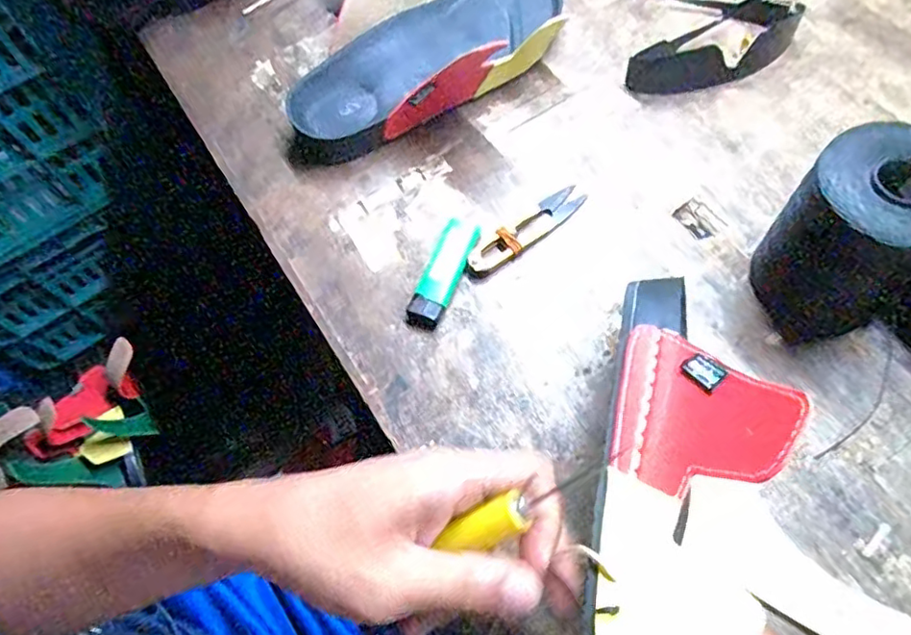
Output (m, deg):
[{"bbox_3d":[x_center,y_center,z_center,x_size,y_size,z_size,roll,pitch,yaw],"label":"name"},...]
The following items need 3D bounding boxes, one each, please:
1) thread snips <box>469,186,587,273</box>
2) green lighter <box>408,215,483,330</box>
[{"bbox_3d":[0.050,-0.062,0.421,0.099,0.009,0.022,-36,67,-12],"label":"thread snips"},{"bbox_3d":[-0.007,-0.032,0.409,0.024,0.008,0.087,18,67,13],"label":"green lighter"}]

